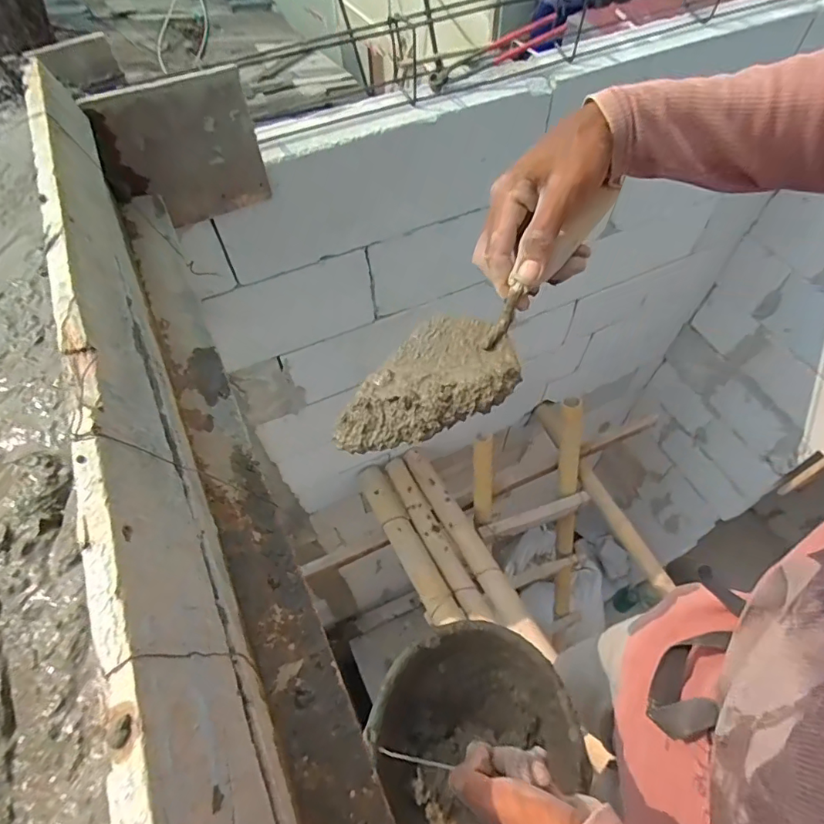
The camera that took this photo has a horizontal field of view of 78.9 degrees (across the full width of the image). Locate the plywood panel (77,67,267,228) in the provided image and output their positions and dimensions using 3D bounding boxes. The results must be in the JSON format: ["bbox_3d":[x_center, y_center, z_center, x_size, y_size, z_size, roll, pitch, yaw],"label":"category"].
[{"bbox_3d":[-0.298,-0.335,0.658,0.189,0.173,0.016,-22,60,-12],"label":"plywood panel"}]

